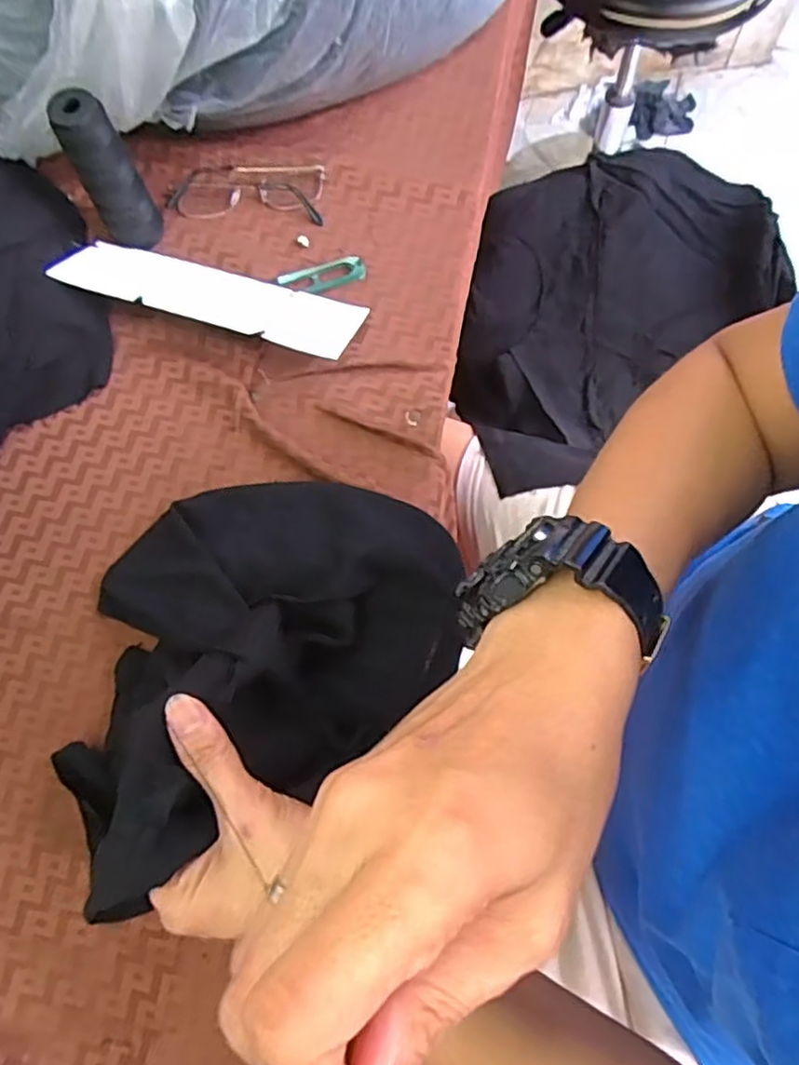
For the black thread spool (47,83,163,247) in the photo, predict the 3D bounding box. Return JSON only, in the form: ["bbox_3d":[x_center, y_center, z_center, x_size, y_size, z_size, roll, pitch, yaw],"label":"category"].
[{"bbox_3d":[-0.211,-0.261,0.484,0.031,0.110,0.033,-1,73,3],"label":"black thread spool"}]

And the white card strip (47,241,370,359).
[{"bbox_3d":[-0.143,-0.181,0.501,0.226,0.006,0.069,17,48,7],"label":"white card strip"}]

